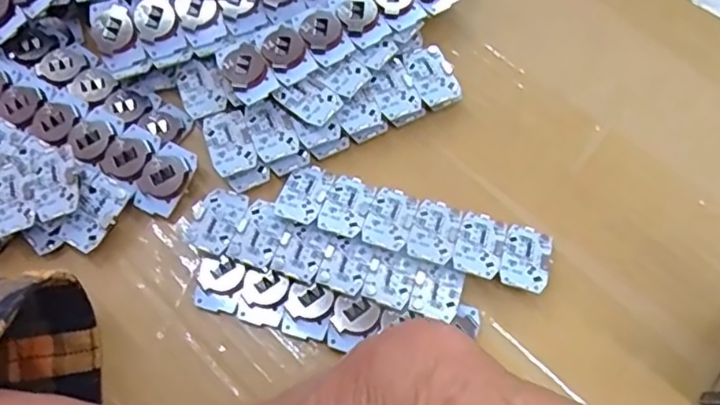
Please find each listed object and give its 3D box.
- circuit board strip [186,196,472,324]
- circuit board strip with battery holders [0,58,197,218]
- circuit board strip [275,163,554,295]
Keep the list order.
[{"bbox_3d":[-0.014,0.020,0.235,0.108,0.004,0.026,17,58,8],"label":"circuit board strip"},{"bbox_3d":[-0.121,-0.032,0.257,0.110,0.010,0.028,27,70,12],"label":"circuit board strip with battery holders"},{"bbox_3d":[0.022,0.009,0.241,0.107,0.004,0.028,17,52,8],"label":"circuit board strip"}]

